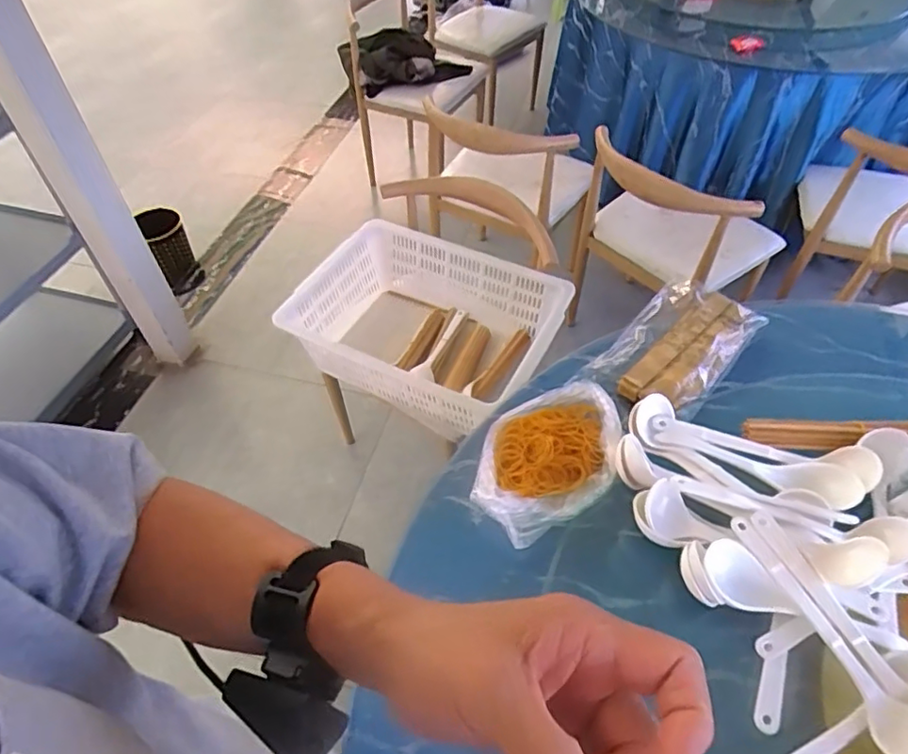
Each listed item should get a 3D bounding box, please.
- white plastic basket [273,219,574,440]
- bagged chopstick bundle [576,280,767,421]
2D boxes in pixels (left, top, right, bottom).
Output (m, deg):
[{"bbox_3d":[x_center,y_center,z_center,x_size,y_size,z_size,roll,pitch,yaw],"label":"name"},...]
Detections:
[{"bbox_3d":[-0.055,-0.119,1.311,0.542,0.226,0.382,20,54,17],"label":"white plastic basket"},{"bbox_3d":[0.375,-0.058,0.968,0.172,0.026,0.288,35,59,26],"label":"bagged chopstick bundle"}]

